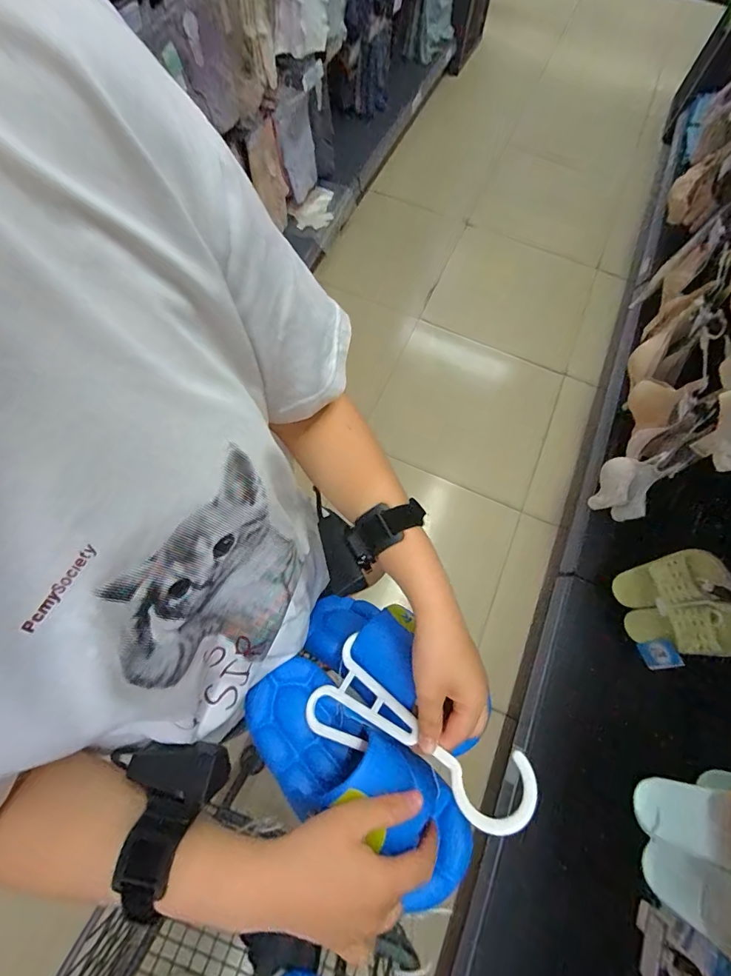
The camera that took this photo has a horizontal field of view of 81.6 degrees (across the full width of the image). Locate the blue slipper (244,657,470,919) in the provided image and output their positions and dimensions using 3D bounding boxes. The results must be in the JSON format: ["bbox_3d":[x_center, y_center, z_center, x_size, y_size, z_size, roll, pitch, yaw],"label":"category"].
[{"bbox_3d":[-0.018,0.238,0.357,0.222,0.072,0.093,27,69,23],"label":"blue slipper"}]

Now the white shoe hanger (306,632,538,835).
[{"bbox_3d":[0.039,0.204,0.352,0.194,0.012,0.082,15,66,35],"label":"white shoe hanger"}]

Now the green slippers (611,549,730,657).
[{"bbox_3d":[0.666,0.258,0.914,0.089,0.253,0.202,-17,71,-9],"label":"green slippers"}]

